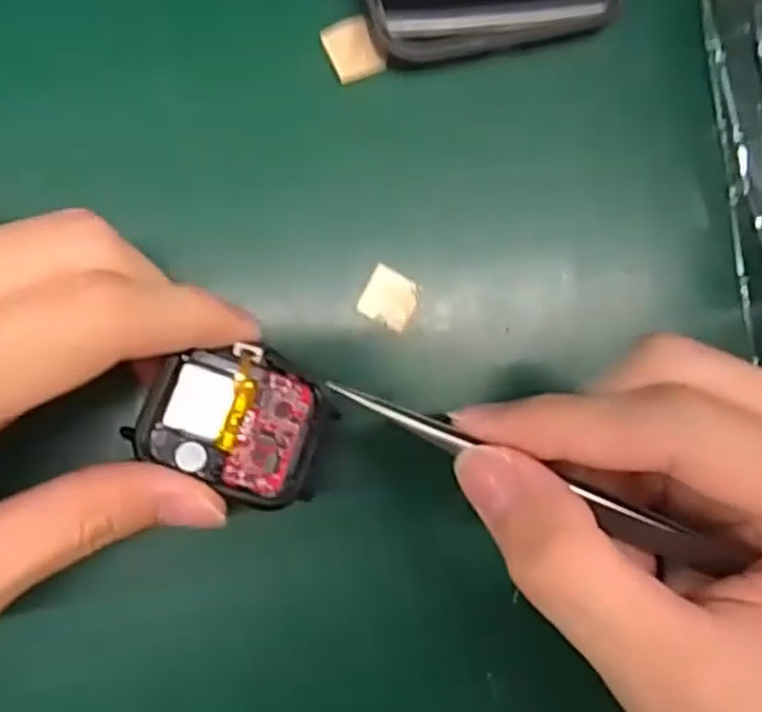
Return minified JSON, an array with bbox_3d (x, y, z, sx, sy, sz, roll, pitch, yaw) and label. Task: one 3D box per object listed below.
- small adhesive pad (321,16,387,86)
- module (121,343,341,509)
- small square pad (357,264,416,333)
[{"bbox_3d":[-0.008,-0.090,0.225,0.016,0.004,0.017,-24,91,-9],"label":"small adhesive pad"},{"bbox_3d":[-0.036,0.016,0.193,0.045,0.010,0.035,22,84,-7],"label":"module"},{"bbox_3d":[0.003,-0.017,0.224,0.015,0.004,0.015,27,83,-7],"label":"small square pad"}]

